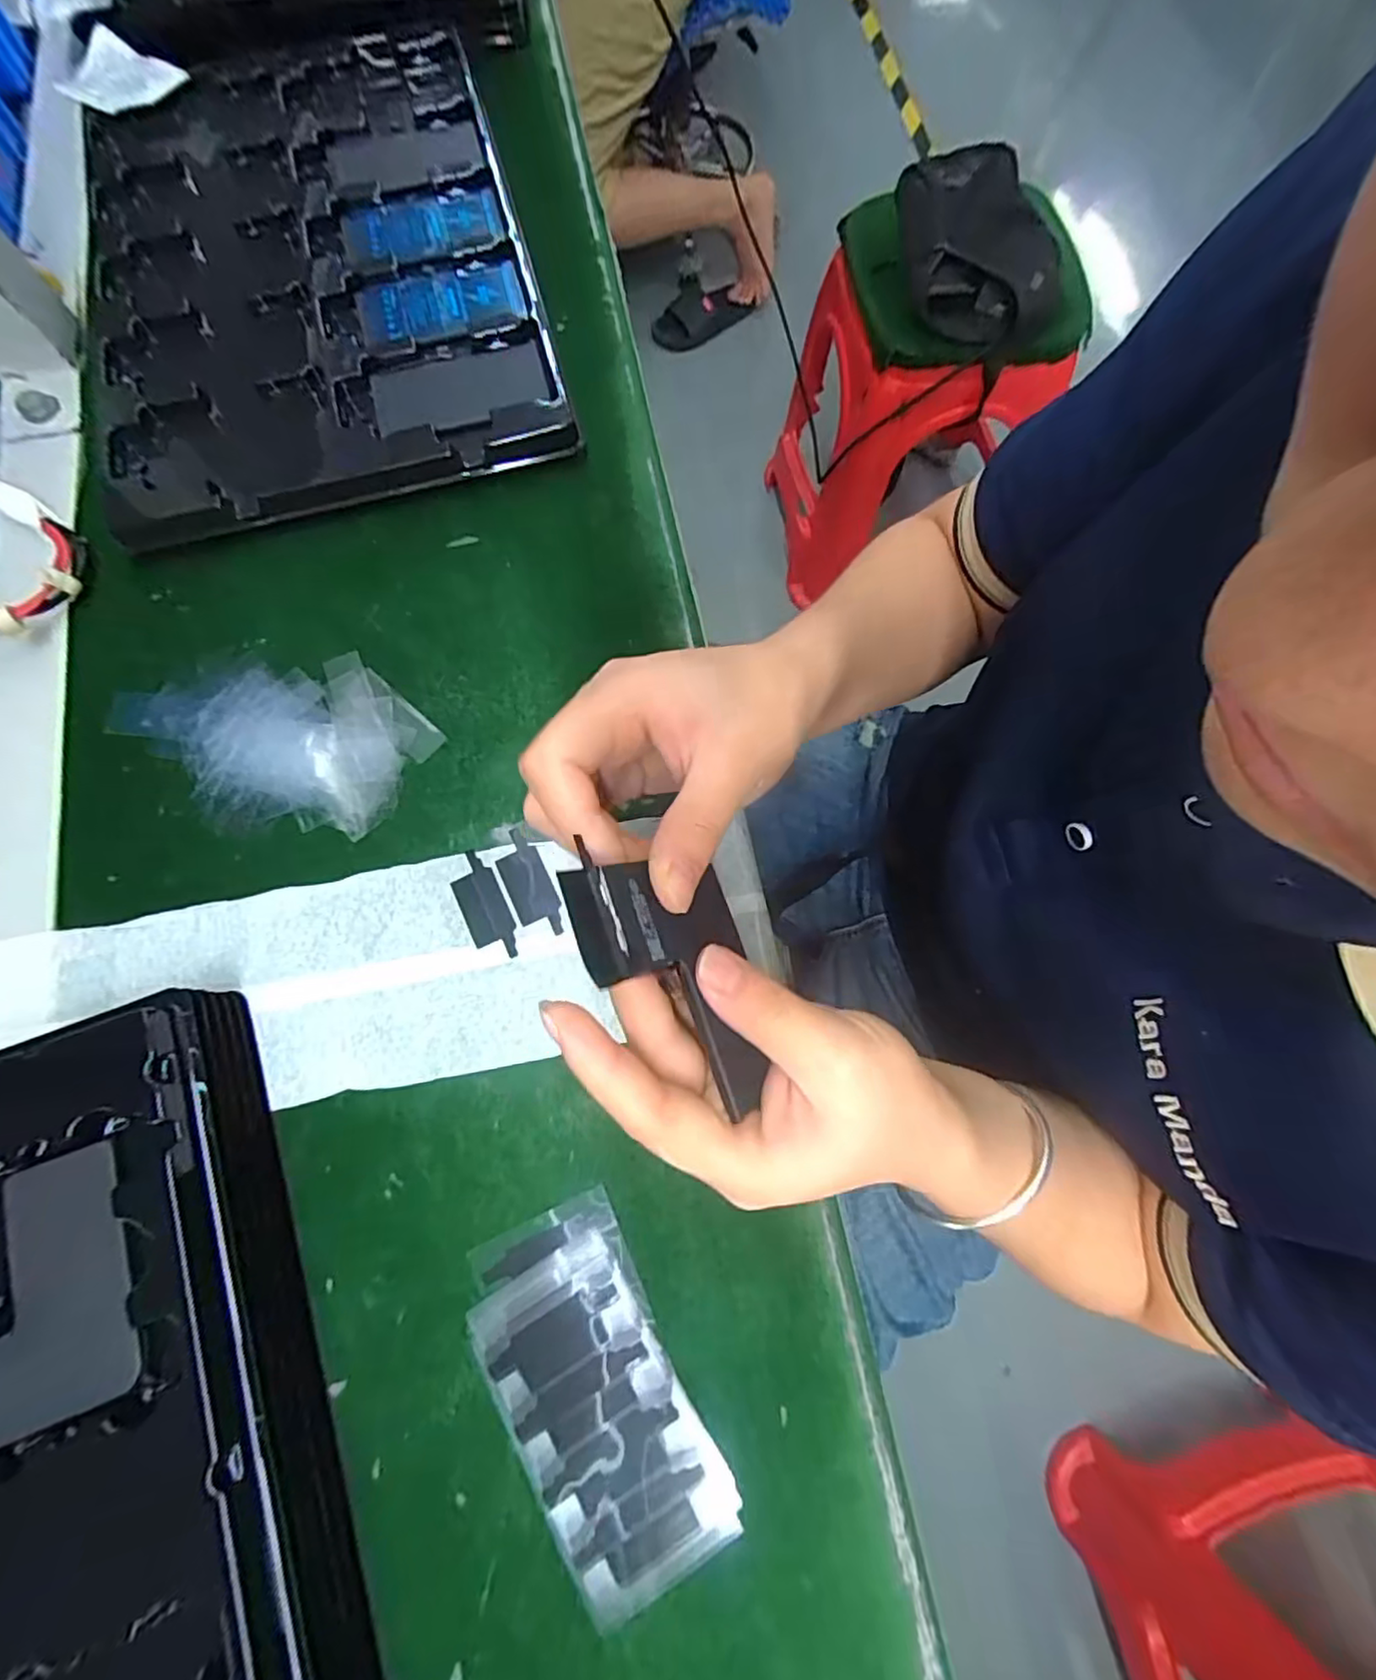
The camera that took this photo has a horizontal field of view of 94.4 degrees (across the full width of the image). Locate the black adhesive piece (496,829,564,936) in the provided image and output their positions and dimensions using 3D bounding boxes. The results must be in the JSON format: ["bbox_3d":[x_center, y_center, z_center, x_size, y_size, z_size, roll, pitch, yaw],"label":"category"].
[{"bbox_3d":[-0.070,0.019,0.277,0.019,0.004,0.048,-27,78,-5],"label":"black adhesive piece"}]

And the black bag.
[{"bbox_3d":[0.331,-0.692,0.749,0.146,0.062,0.250,-13,73,-4],"label":"black bag"}]

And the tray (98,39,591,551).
[{"bbox_3d":[-0.207,-0.315,0.352,0.226,0.023,0.312,-16,77,-3],"label":"tray"}]

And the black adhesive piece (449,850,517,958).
[{"bbox_3d":[-0.088,0.029,0.274,0.018,0.004,0.048,-27,78,-5],"label":"black adhesive piece"}]

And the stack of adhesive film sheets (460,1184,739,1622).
[{"bbox_3d":[-0.033,0.198,0.227,0.061,0.005,0.120,-25,78,-4],"label":"stack of adhesive film sheets"}]

